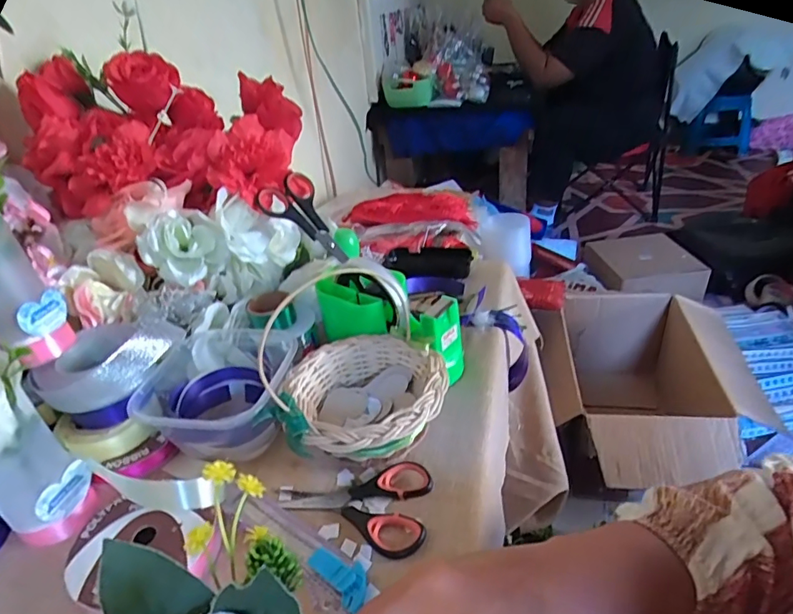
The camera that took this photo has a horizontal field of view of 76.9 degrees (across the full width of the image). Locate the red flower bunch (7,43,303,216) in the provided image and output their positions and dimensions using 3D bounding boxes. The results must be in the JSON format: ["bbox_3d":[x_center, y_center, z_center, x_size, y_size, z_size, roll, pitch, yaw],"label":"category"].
[{"bbox_3d":[-0.241,-0.181,0.512,0.251,0.127,0.150,-5,31,3],"label":"red flower bunch"}]

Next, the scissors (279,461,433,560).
[{"bbox_3d":[-0.023,0.136,0.366,0.104,0.016,0.066,10,35,26],"label":"scissors"}]

